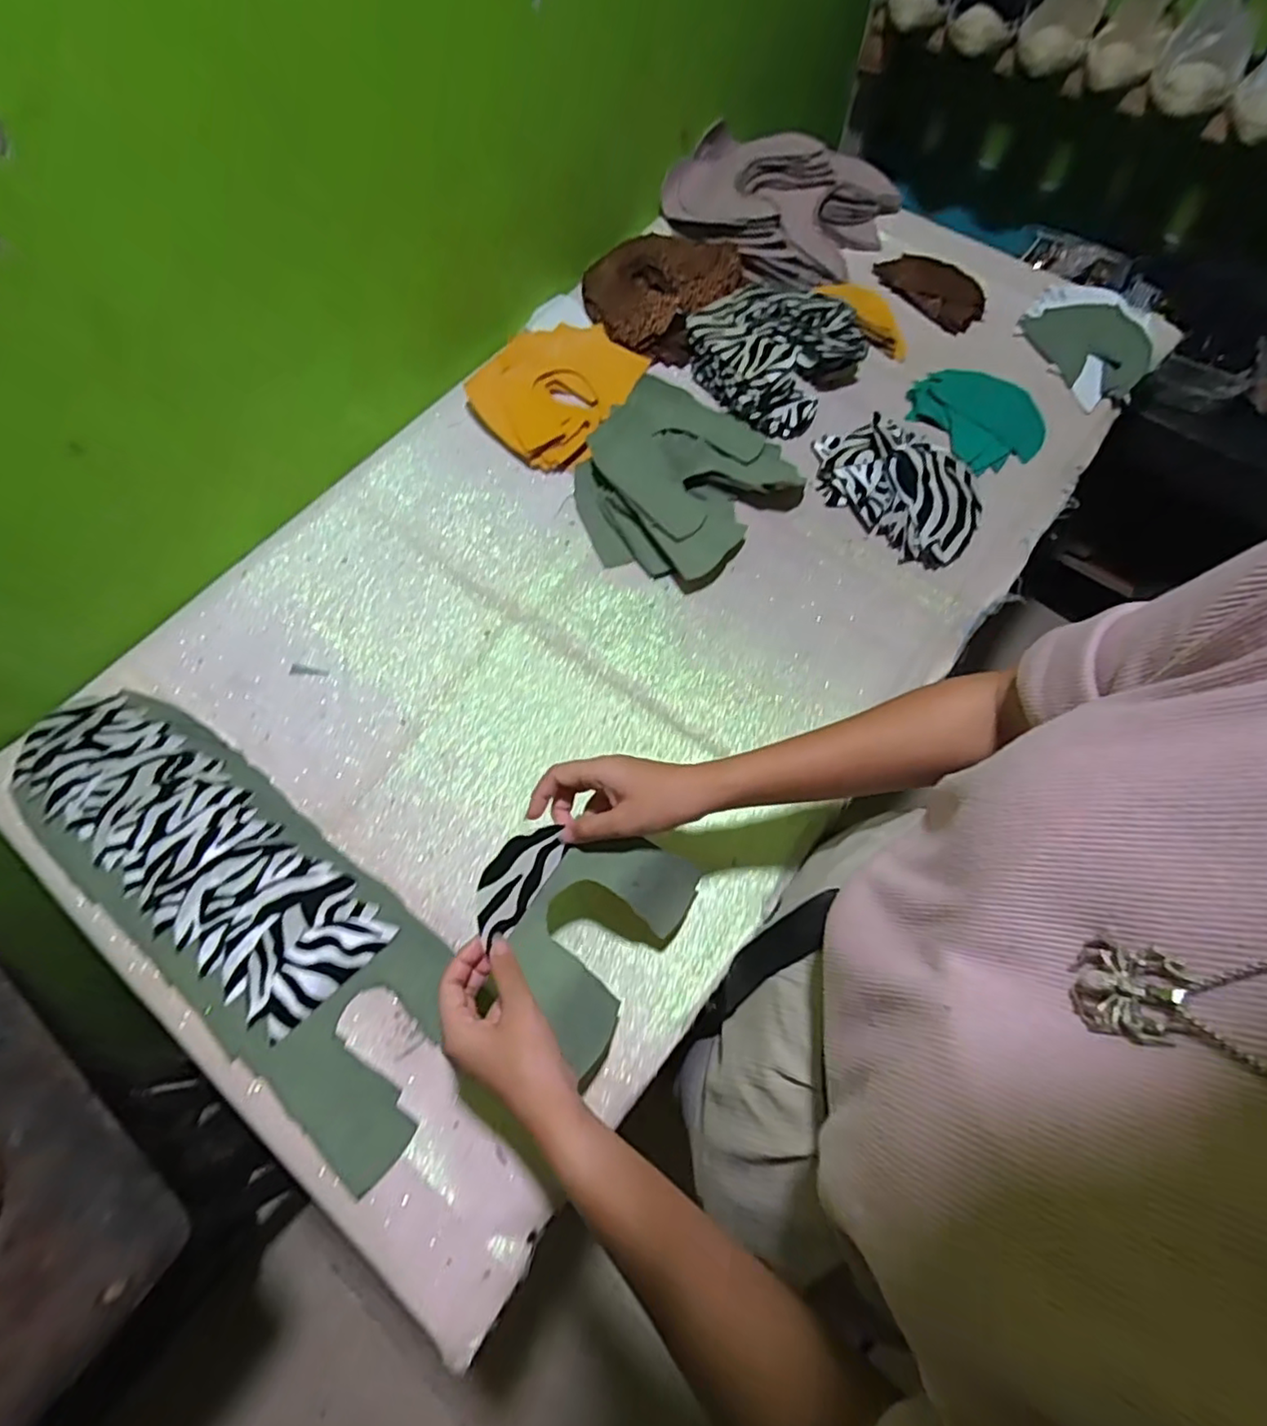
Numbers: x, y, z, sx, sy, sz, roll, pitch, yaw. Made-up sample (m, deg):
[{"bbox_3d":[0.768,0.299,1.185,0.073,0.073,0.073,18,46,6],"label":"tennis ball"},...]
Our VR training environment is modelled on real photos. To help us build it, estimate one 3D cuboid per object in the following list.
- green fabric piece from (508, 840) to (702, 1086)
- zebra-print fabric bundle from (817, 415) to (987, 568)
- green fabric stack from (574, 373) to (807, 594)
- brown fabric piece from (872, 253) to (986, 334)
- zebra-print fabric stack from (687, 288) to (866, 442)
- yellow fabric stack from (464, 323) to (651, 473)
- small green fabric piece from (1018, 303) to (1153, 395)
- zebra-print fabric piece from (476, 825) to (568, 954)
[{"bbox_3d":[-0.027,0.154,0.453,0.091,0.049,0.149,30,70,13],"label":"green fabric piece"},{"bbox_3d":[0.274,-0.240,0.656,0.122,0.036,0.180,-38,72,-14],"label":"zebra-print fabric bundle"},{"bbox_3d":[0.048,-0.241,0.665,0.216,0.053,0.201,-43,73,-16],"label":"green fabric stack"},{"bbox_3d":[0.367,-0.521,0.784,0.080,0.020,0.142,-31,70,-12],"label":"brown fabric piece"},{"bbox_3d":[0.154,-0.414,0.710,0.172,0.045,0.181,37,72,15],"label":"zebra-print fabric stack"},{"bbox_3d":[-0.081,-0.365,0.724,0.157,0.041,0.196,30,70,13],"label":"yellow fabric stack"},{"bbox_3d":[0.524,-0.420,0.732,0.095,0.032,0.132,-19,68,-7],"label":"small green fabric piece"},{"bbox_3d":[-0.082,0.114,0.447,0.039,0.006,0.077,40,71,-12],"label":"zebra-print fabric piece"}]

